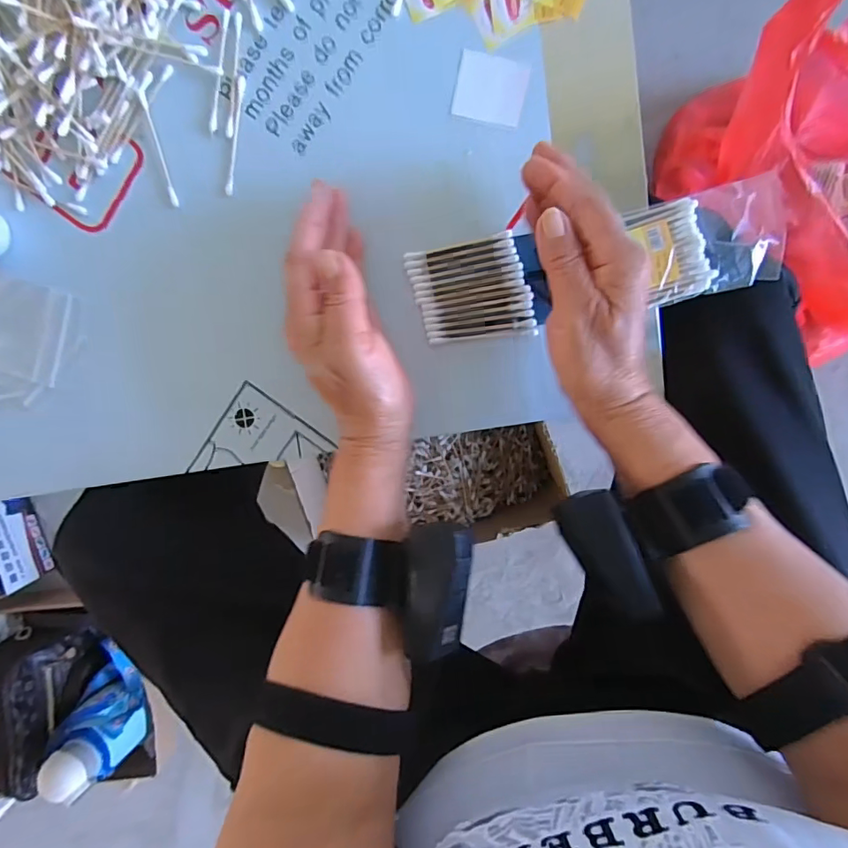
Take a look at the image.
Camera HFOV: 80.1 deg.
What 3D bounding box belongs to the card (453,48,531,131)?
[{"bbox_3d":[0.042,-0.213,0.322,0.044,0.004,0.039,15,97,4],"label":"card"}]

